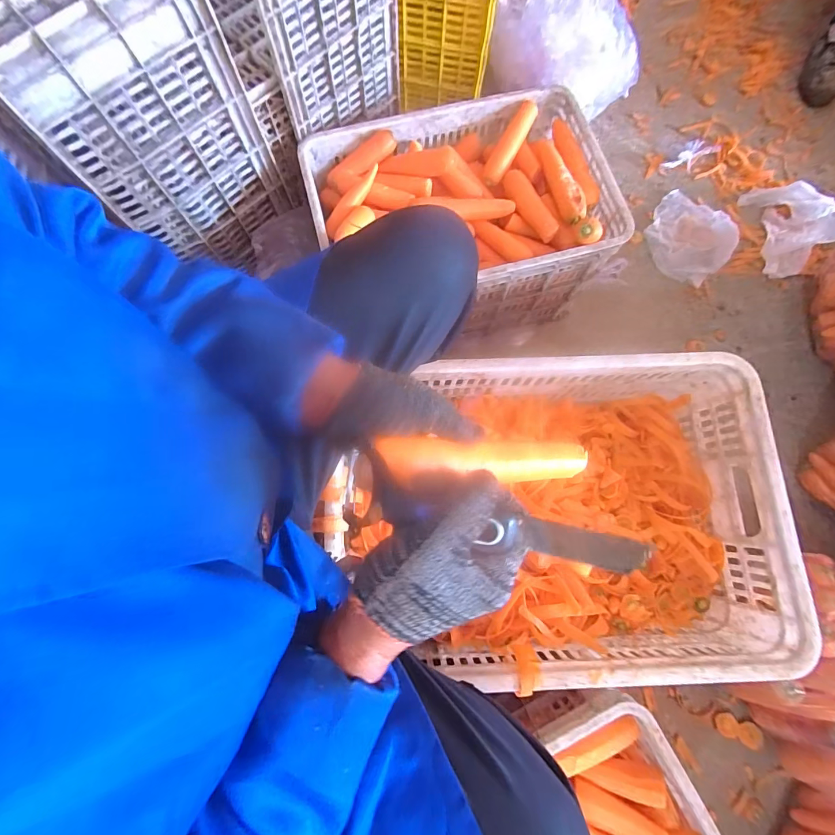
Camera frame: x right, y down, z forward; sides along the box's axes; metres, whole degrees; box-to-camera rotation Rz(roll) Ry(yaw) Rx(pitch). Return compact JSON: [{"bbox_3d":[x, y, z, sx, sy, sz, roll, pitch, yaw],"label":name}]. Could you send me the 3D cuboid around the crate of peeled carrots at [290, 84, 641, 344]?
[{"bbox_3d":[0.088,-0.376,0.805,0.543,0.243,0.368,-12,78,-2],"label":"crate of peeled carrots"}]

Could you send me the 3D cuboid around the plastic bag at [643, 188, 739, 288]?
[{"bbox_3d":[0.654,-0.440,0.963,0.186,0.051,0.216,-42,80,-8],"label":"plastic bag"}]

